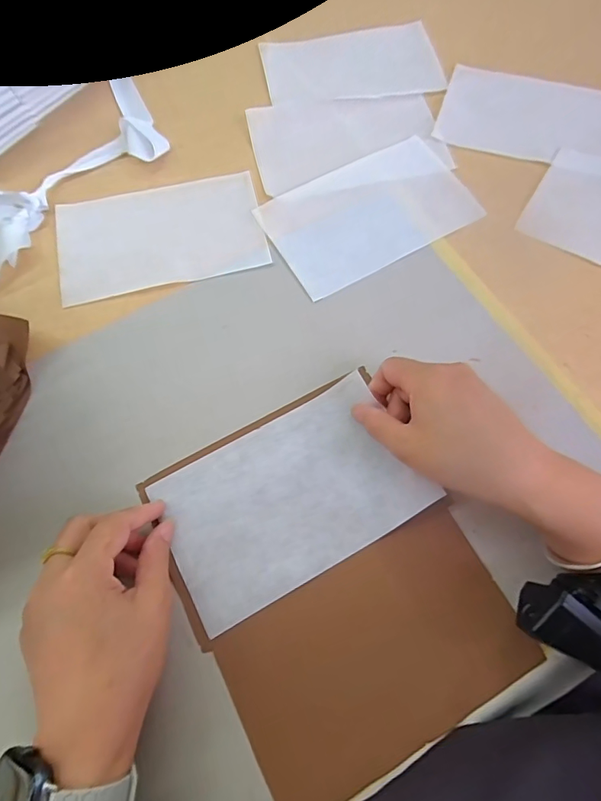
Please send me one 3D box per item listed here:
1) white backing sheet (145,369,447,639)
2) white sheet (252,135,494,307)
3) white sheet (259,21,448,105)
[{"bbox_3d":[-0.008,0.065,0.322,0.170,0.018,0.109,-28,71,-9],"label":"white backing sheet"},{"bbox_3d":[0.060,-0.168,0.415,0.174,0.010,0.109,-28,74,-6],"label":"white sheet"},{"bbox_3d":[0.052,-0.354,0.486,0.177,0.008,0.103,-5,70,-1],"label":"white sheet"}]

